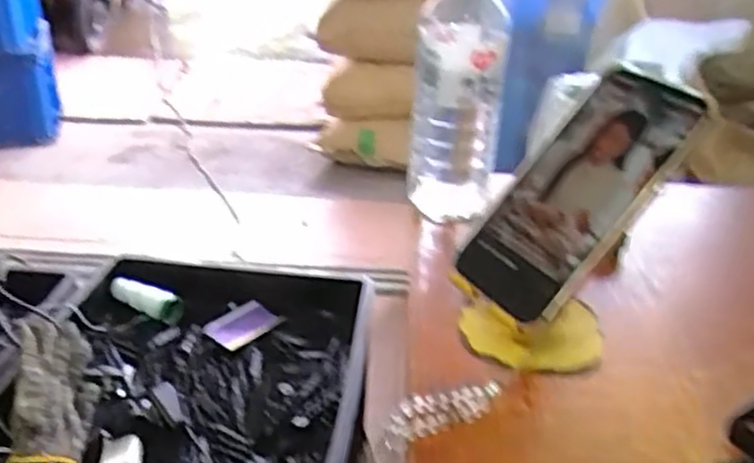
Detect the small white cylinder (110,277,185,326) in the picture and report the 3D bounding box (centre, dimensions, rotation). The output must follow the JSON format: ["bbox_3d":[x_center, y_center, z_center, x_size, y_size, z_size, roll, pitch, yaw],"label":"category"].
[{"bbox_3d":[-0.333,0.096,0.998,0.110,0.027,0.037,14,32,20],"label":"small white cylinder"}]

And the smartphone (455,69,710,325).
[{"bbox_3d":[0.120,-0.024,0.417,0.164,0.014,0.076,-51,45,-2],"label":"smartphone"}]

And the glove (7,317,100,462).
[{"bbox_3d":[-0.366,0.173,0.789,0.075,0.072,0.197,-7,31,-15],"label":"glove"}]

